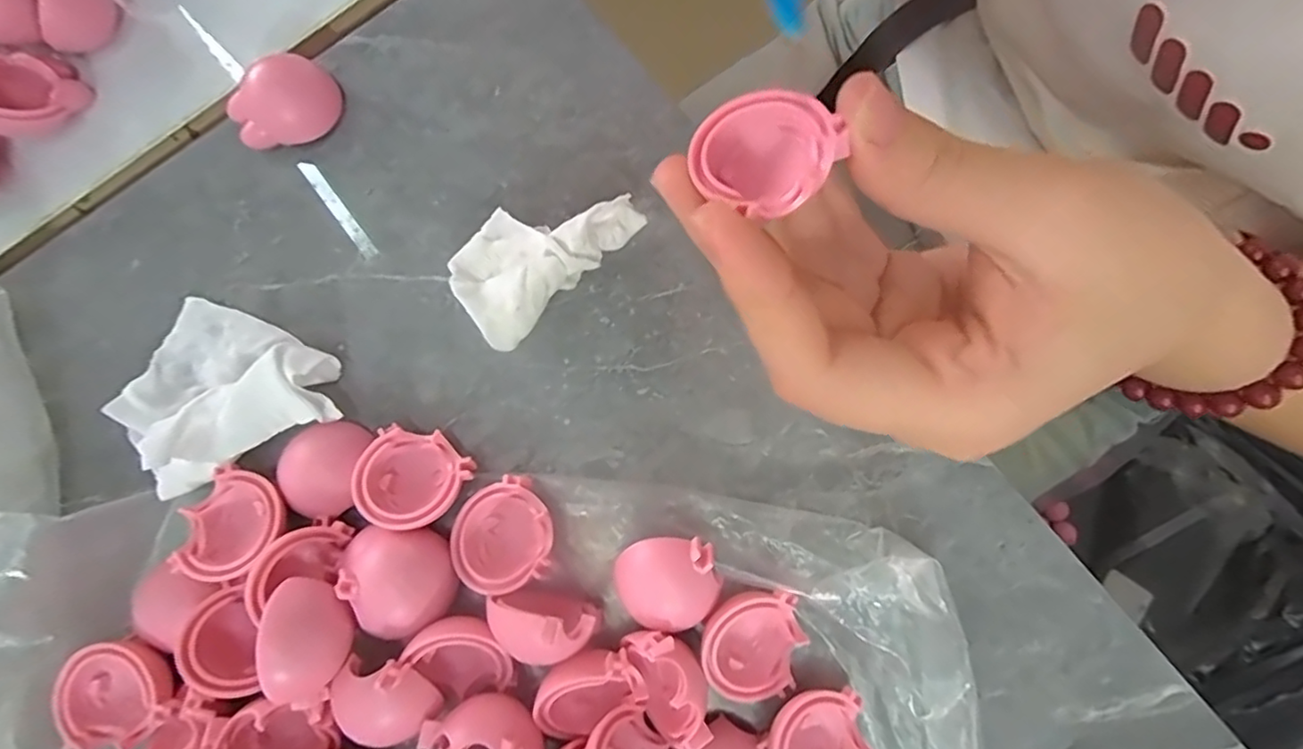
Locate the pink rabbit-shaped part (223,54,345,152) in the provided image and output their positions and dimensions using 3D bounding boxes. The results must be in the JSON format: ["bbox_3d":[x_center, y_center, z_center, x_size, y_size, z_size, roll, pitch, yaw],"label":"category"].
[{"bbox_3d":[-0.119,-0.087,0.201,0.033,0.016,0.023,-40,81,-5],"label":"pink rabbit-shaped part"}]

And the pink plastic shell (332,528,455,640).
[{"bbox_3d":[-0.069,0.055,0.168,0.027,0.011,0.030,-32,80,-4],"label":"pink plastic shell"}]

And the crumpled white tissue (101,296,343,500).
[{"bbox_3d":[-0.129,0.008,0.182,0.063,0.018,0.053,24,81,6],"label":"crumpled white tissue"}]

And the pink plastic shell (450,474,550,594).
[{"bbox_3d":[-0.042,0.046,0.174,0.028,0.013,0.028,-27,80,-3],"label":"pink plastic shell"}]

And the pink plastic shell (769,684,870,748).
[{"bbox_3d":[0.045,0.100,0.164,0.027,0.016,0.028,0,80,2],"label":"pink plastic shell"}]

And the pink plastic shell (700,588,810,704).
[{"bbox_3d":[0.027,0.074,0.169,0.028,0.016,0.028,0,77,-1],"label":"pink plastic shell"}]

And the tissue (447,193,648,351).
[{"bbox_3d":[-0.035,-0.039,0.191,0.058,0.019,0.034,-43,81,-6],"label":"tissue"}]

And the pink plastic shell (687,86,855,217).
[{"bbox_3d":[0.023,-0.047,0.131,0.028,0.013,0.028,-20,79,-6],"label":"pink plastic shell"}]

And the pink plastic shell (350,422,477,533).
[{"bbox_3d":[-0.069,0.029,0.177,0.030,0.012,0.028,0,80,2],"label":"pink plastic shell"}]

